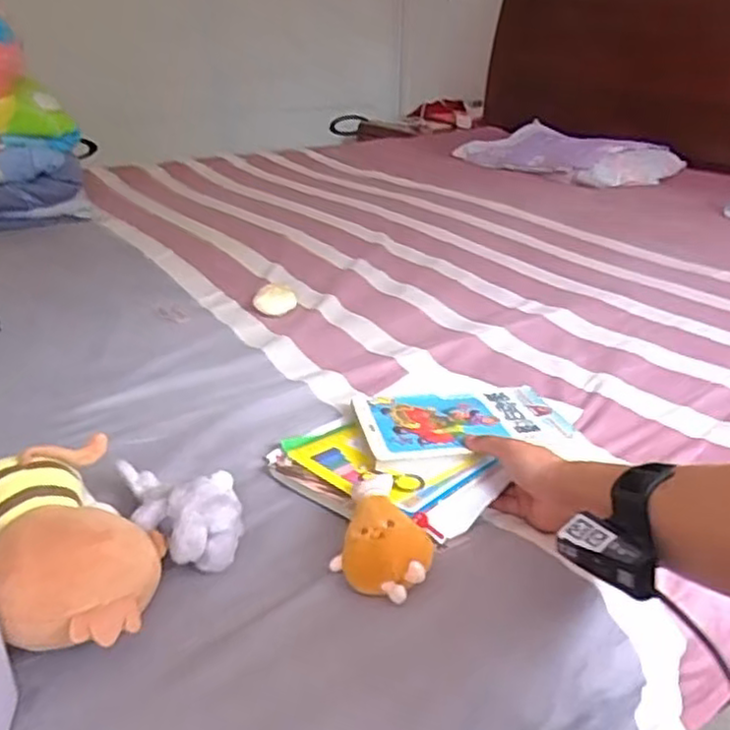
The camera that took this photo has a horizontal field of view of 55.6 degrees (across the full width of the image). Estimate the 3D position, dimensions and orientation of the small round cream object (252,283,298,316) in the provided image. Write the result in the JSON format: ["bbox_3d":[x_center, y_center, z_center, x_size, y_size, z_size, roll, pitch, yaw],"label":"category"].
[{"bbox_3d":[-0.140,-0.103,1.077,0.066,0.033,0.049,-3,26,-7],"label":"small round cream object"}]

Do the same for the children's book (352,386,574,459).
[{"bbox_3d":[0.103,0.055,0.751,0.215,0.015,0.147,-5,26,-11],"label":"children's book"}]

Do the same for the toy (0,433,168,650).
[{"bbox_3d":[-0.221,0.132,0.512,0.120,0.078,0.170,-21,33,-38],"label":"toy"}]

